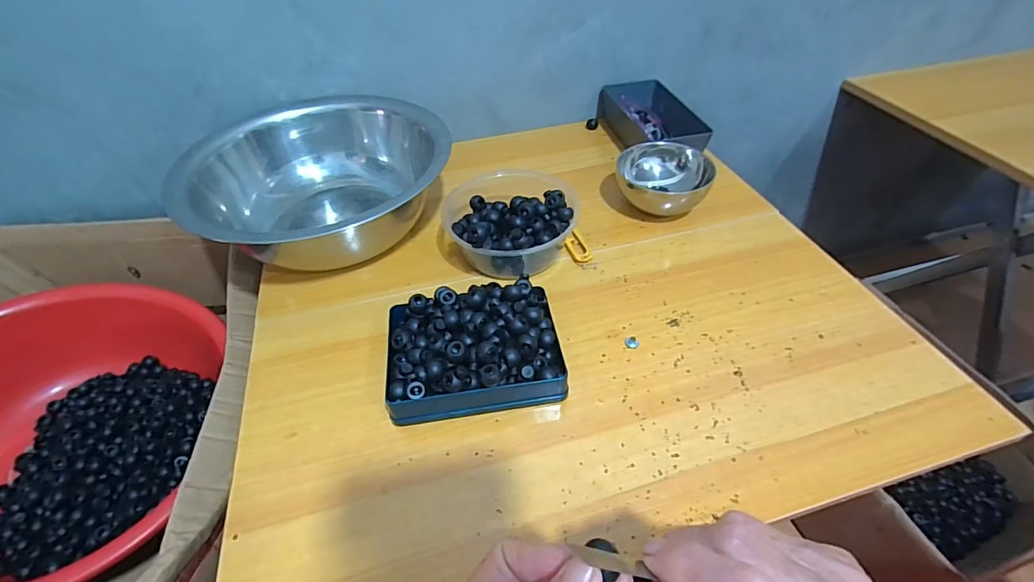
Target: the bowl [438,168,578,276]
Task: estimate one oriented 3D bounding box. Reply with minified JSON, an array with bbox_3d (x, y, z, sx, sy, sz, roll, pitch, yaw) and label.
[{"bbox_3d":[0.001,-0.074,0.507,0.123,0.070,0.138,-1,45,2],"label":"bowl"}]

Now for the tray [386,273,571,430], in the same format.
[{"bbox_3d":[-0.037,0.046,0.402,0.145,0.057,0.116,-7,45,-4],"label":"tray"}]

